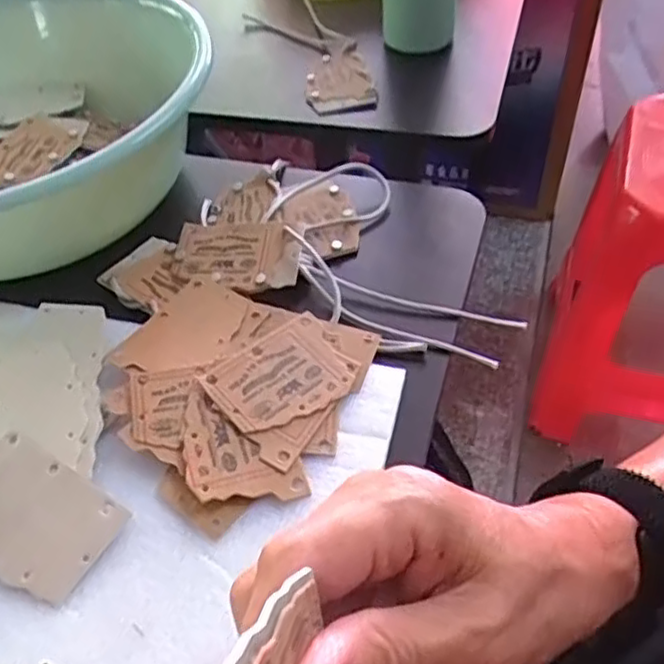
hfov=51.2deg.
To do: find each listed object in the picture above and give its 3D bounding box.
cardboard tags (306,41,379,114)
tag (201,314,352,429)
[{"bbox_3d":[0.003,-0.226,0.614,0.057,0.009,0.100,-9,49,-4],"label":"cardboard tags"},{"bbox_3d":[-0.027,0.023,0.377,0.074,0.004,0.056,-31,63,-29],"label":"tag"}]

